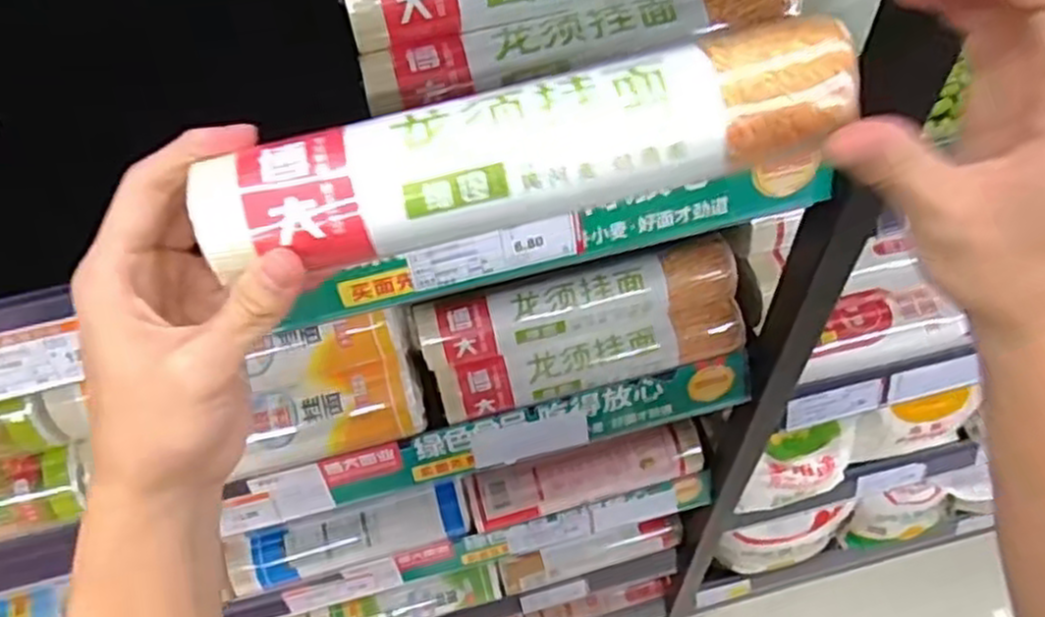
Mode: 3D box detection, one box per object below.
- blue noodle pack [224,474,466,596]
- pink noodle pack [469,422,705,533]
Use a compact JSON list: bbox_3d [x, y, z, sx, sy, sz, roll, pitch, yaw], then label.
[{"bbox_3d":[-0.174,0.230,0.780,0.240,0.054,0.055,-15,56,-5],"label":"blue noodle pack"},{"bbox_3d":[0.067,0.172,0.798,0.243,0.046,0.056,-14,56,-5],"label":"pink noodle pack"}]

